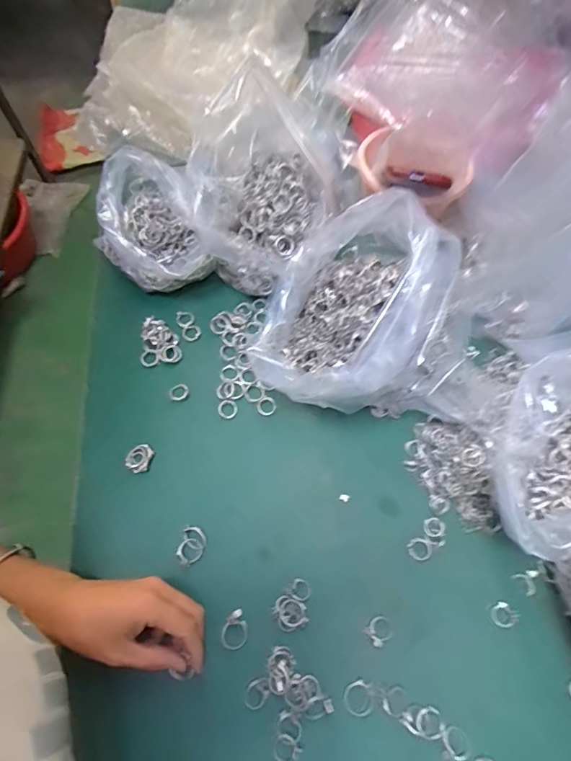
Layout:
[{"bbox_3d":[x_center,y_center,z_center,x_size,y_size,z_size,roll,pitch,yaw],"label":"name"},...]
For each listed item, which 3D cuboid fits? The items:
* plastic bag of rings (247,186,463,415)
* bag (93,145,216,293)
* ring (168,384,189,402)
[{"bbox_3d":[0.056,-0.061,0.413,0.168,0.185,0.167,-26,66,-12],"label":"plastic bag of rings"},{"bbox_3d":[-0.164,-0.177,0.517,0.122,0.114,0.145,-26,66,-12],"label":"bag"},{"bbox_3d":[-0.121,0.013,0.478,0.022,0.004,0.020,0,63,0],"label":"ring"}]

